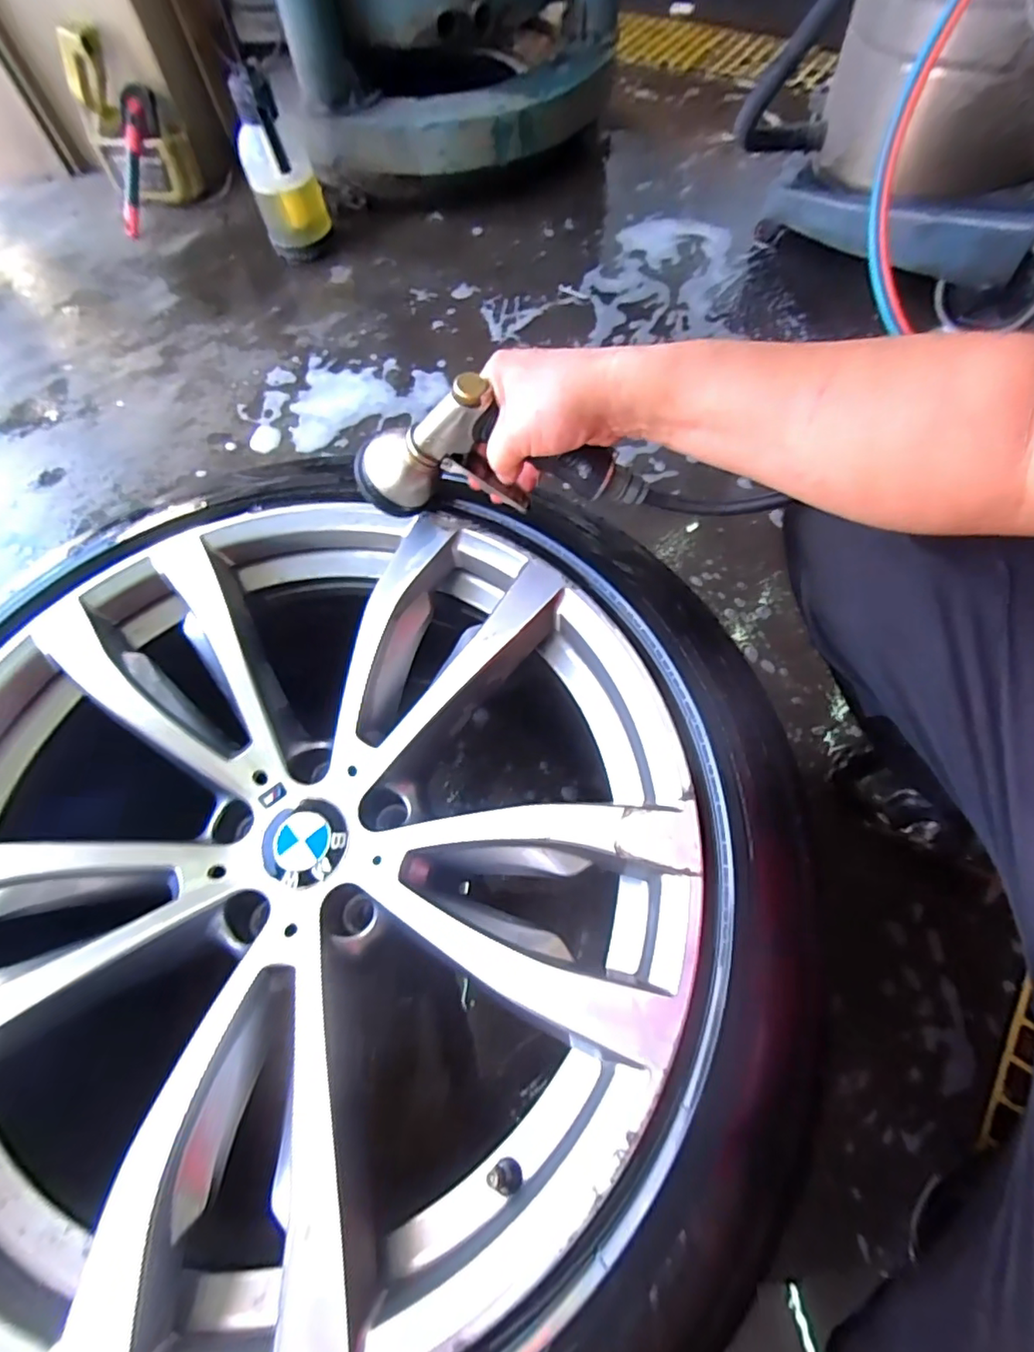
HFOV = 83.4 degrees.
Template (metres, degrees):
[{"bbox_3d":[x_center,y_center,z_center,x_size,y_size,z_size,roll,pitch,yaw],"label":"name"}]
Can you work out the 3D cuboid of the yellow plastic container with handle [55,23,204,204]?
[{"bbox_3d":[-0.828,-1.182,1.244,0.177,0.254,0.193,-37,66,-14],"label":"yellow plastic container with handle"}]

